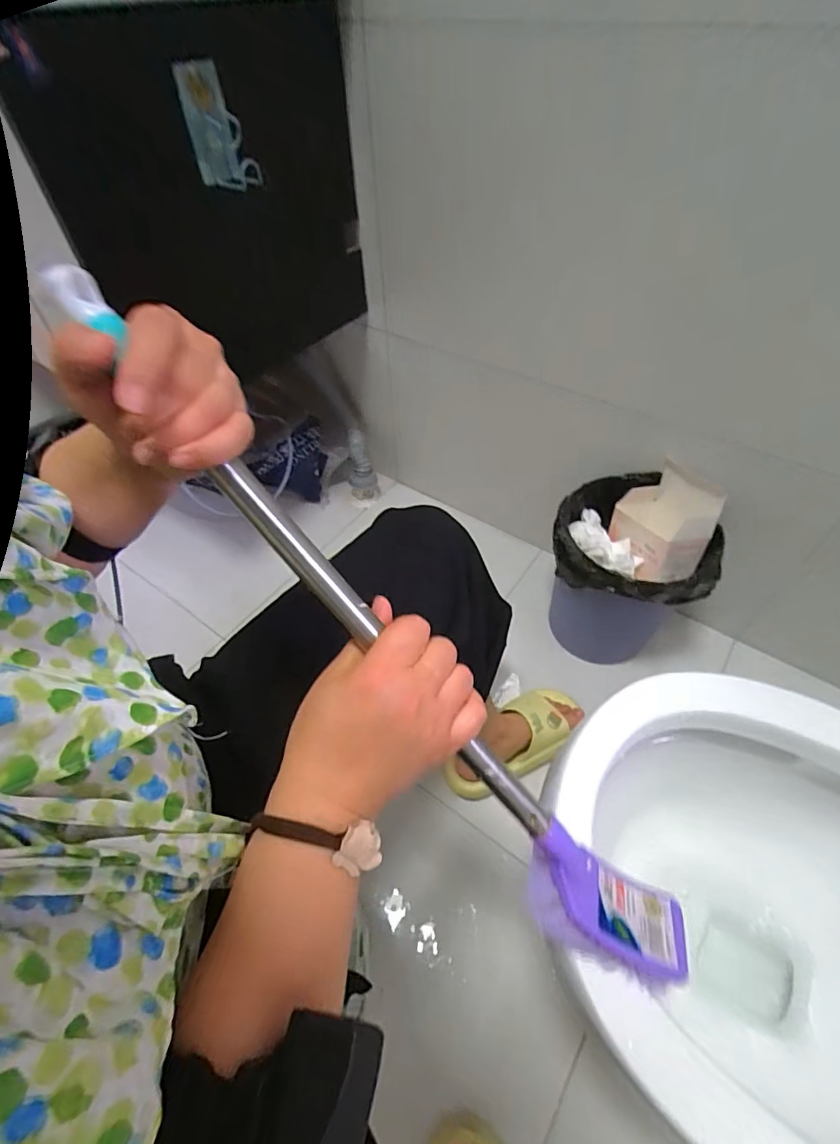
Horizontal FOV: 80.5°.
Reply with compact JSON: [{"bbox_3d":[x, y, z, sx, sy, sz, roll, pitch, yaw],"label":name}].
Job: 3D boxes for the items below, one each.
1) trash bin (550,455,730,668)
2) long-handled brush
[{"bbox_3d":[0.340,0.011,0.863,0.245,0.335,0.226,27,52,20],"label":"trash bin"},{"bbox_3d":[-0.011,0.058,0.292,0.529,0.053,0.060,51,54,-11],"label":"long-handled brush"}]

